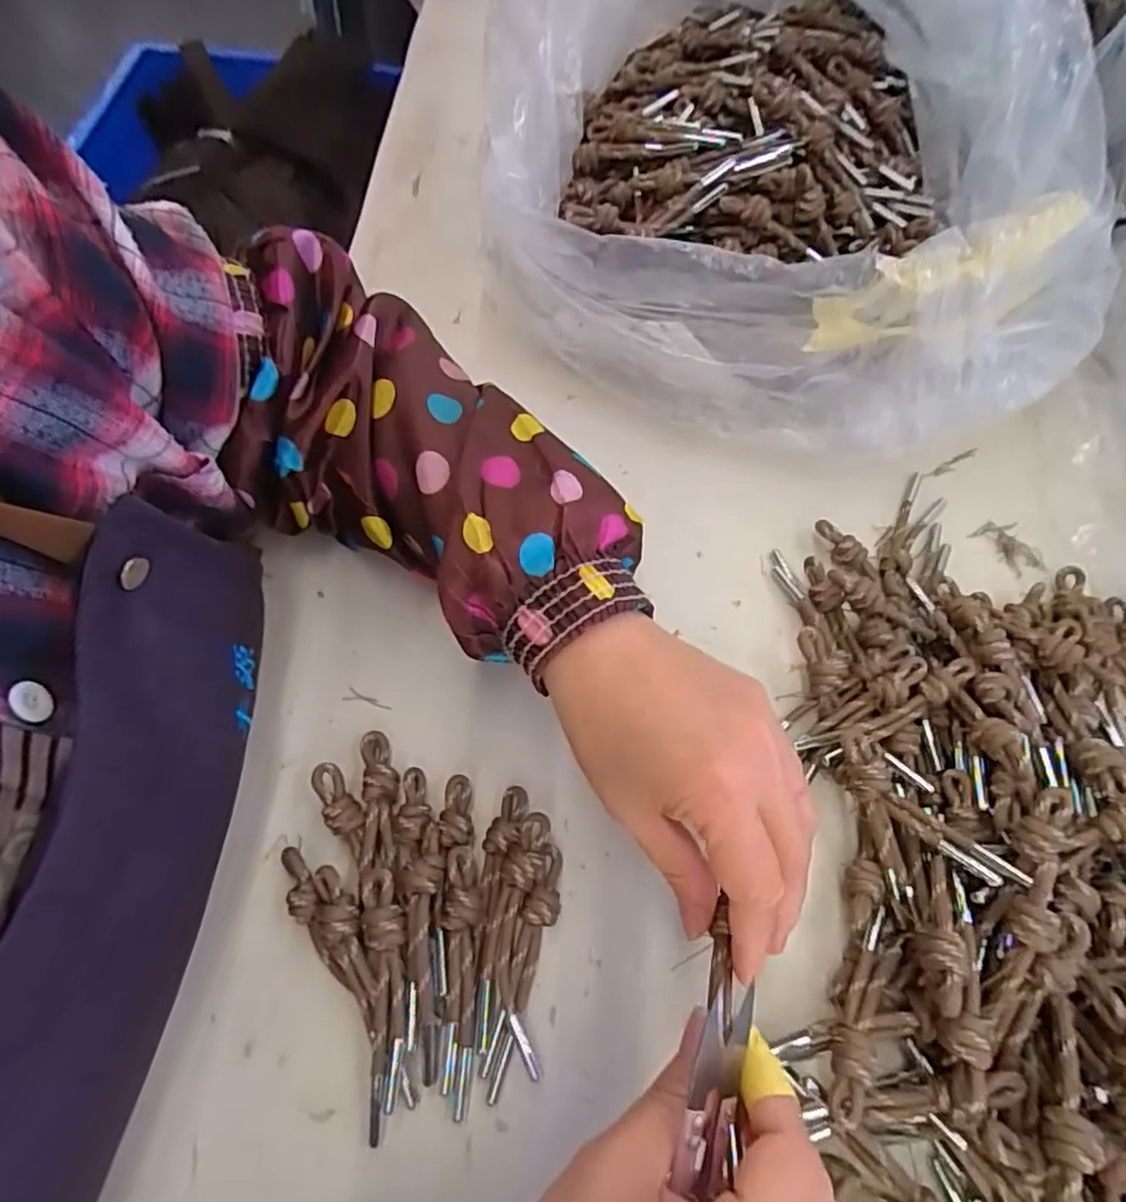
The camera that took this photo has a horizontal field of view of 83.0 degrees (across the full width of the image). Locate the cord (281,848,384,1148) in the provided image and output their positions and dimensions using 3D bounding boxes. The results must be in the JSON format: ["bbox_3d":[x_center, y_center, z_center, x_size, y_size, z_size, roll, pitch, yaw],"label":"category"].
[{"bbox_3d":[-0.088,0.150,0.252,0.019,0.015,0.109,-24,69,-15],"label":"cord"}]

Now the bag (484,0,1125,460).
[{"bbox_3d":[0.117,-0.272,0.377,0.315,0.175,0.348,3,64,-3],"label":"bag"}]

